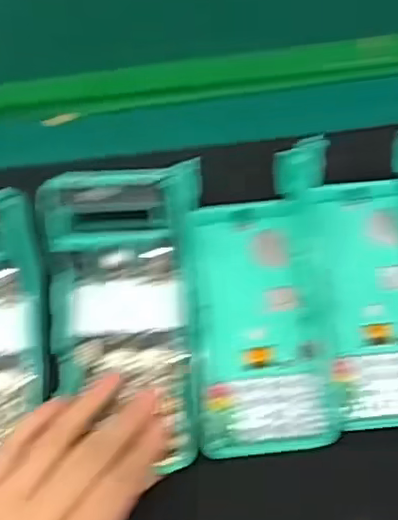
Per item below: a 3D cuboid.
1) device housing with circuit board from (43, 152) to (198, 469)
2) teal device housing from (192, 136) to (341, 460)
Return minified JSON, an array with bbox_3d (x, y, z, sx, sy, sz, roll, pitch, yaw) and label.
[{"bbox_3d":[-0.045,0.033,0.346,0.084,0.058,0.162,0,72,2],"label":"device housing with circuit board"},{"bbox_3d":[0.036,0.023,0.355,0.077,0.041,0.174,-3,72,1],"label":"teal device housing"}]

